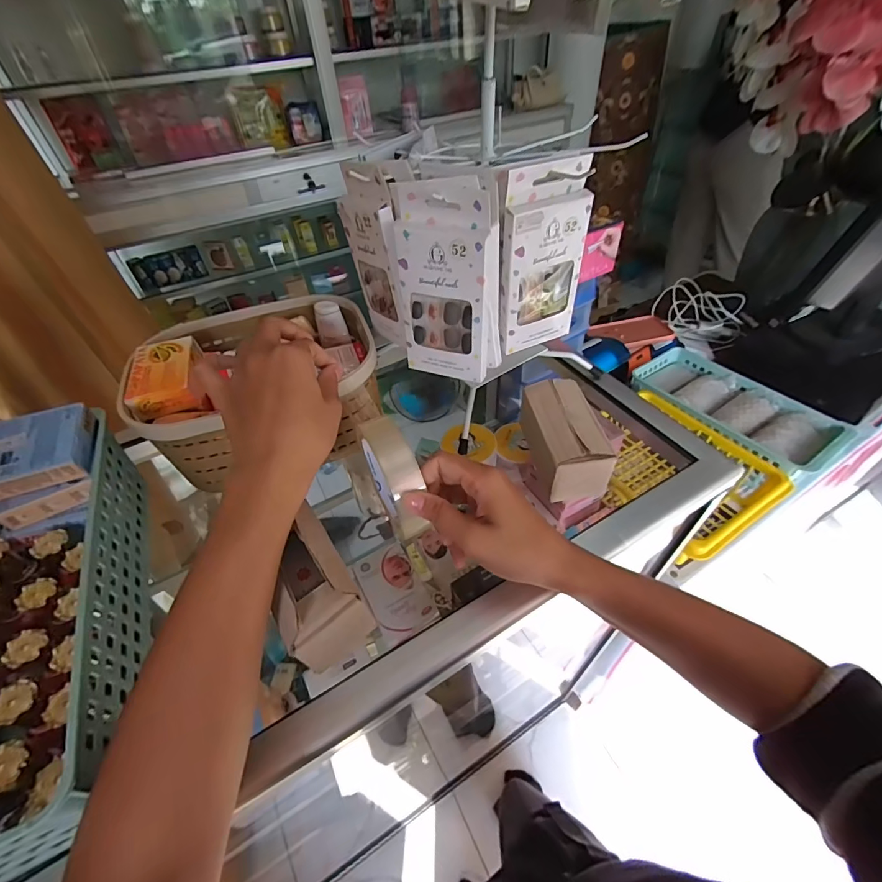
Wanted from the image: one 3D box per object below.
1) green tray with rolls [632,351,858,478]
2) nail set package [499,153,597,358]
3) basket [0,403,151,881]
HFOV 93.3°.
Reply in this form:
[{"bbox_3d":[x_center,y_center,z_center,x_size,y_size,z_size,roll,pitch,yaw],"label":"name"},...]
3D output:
[{"bbox_3d":[0.461,-0.054,0.694,0.137,0.066,0.310,-28,51,-20],"label":"green tray with rolls"},{"bbox_3d":[0.082,-0.142,0.333,0.071,0.136,0.015,-21,49,-14],"label":"nail set package"},{"bbox_3d":[-0.284,0.107,0.267,0.133,0.086,0.273,-22,49,-15],"label":"basket"}]

